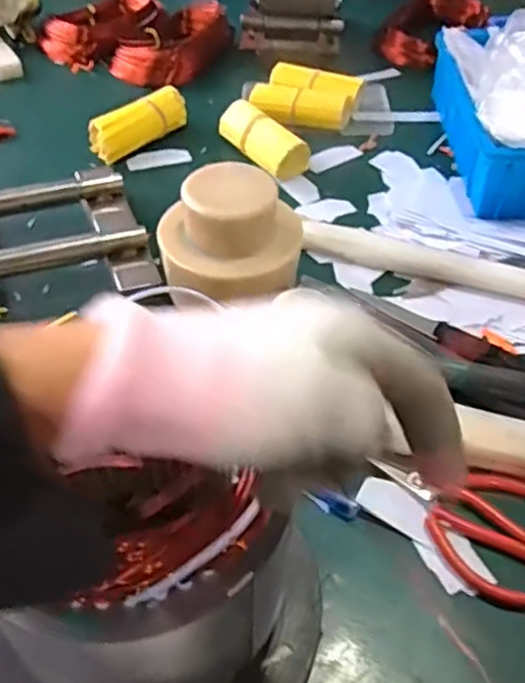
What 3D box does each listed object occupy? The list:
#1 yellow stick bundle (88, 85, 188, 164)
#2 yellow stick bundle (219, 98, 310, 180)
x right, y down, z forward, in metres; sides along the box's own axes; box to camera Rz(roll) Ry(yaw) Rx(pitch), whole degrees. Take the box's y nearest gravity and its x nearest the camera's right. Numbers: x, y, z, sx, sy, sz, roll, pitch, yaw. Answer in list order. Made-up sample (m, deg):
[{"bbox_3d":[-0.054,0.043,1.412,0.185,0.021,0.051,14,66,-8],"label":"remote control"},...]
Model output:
[{"bbox_3d":[-0.139,-0.247,0.768,0.121,0.038,0.043,-32,55,-28],"label":"yellow stick bundle"},{"bbox_3d":[0.001,-0.225,0.749,0.047,0.040,0.120,-27,53,-25],"label":"yellow stick bundle"}]

